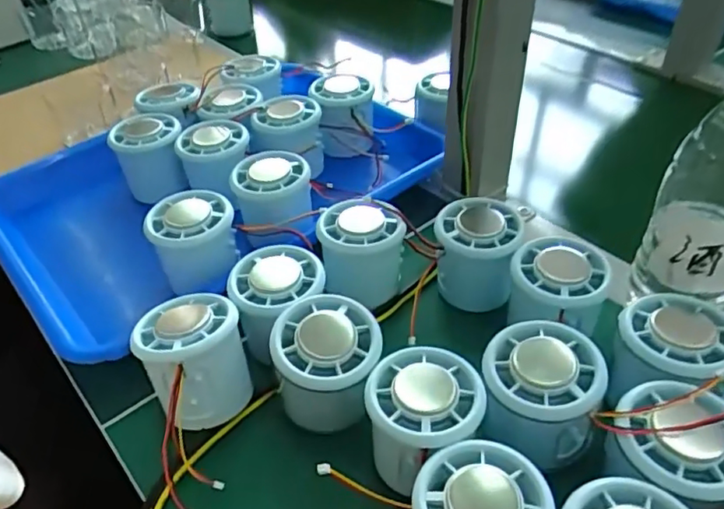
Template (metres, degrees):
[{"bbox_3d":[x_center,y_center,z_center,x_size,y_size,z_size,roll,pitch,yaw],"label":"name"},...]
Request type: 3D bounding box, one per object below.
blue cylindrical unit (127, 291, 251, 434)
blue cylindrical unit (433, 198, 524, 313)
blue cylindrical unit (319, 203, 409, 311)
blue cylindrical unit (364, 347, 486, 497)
[{"bbox_3d":[-0.092,0.055,0.325,0.052,0.056,0.051,-2,41,1],"label":"blue cylindrical unit"},{"bbox_3d":[0.074,0.000,0.388,0.050,0.057,0.050,-2,41,1],"label":"blue cylindrical unit"},{"bbox_3d":[-0.001,0.001,0.384,0.055,0.057,0.049,3,41,7],"label":"blue cylindrical unit"},{"bbox_3d":[0.031,0.082,0.294,0.055,0.044,0.054,-2,41,1],"label":"blue cylindrical unit"}]

